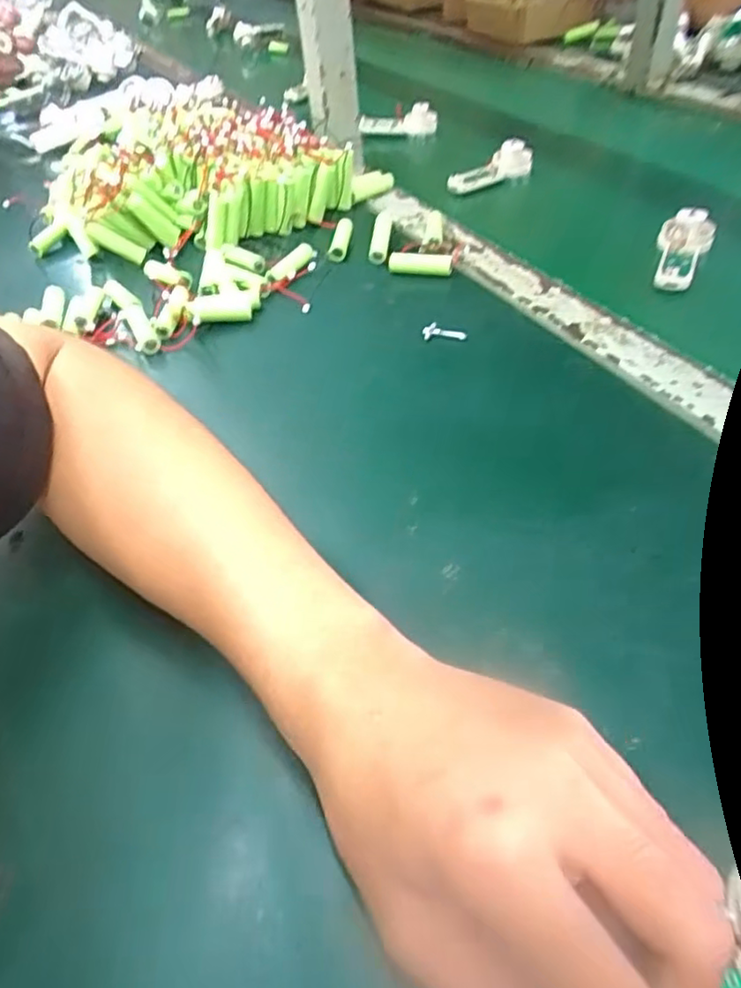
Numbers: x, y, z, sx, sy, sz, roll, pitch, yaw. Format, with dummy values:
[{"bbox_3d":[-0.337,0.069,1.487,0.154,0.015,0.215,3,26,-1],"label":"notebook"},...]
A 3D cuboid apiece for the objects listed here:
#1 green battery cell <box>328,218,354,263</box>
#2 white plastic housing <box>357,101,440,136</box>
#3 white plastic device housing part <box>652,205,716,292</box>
[{"bbox_3d":[-0.027,-0.220,0.538,0.016,0.013,0.059,1,48,7],"label":"green battery cell"},{"bbox_3d":[0.035,-0.455,0.759,0.096,0.034,0.018,-12,46,-4],"label":"white plastic housing"},{"bbox_3d":[0.242,-0.190,0.482,0.038,0.030,0.078,17,52,20],"label":"white plastic device housing part"}]

